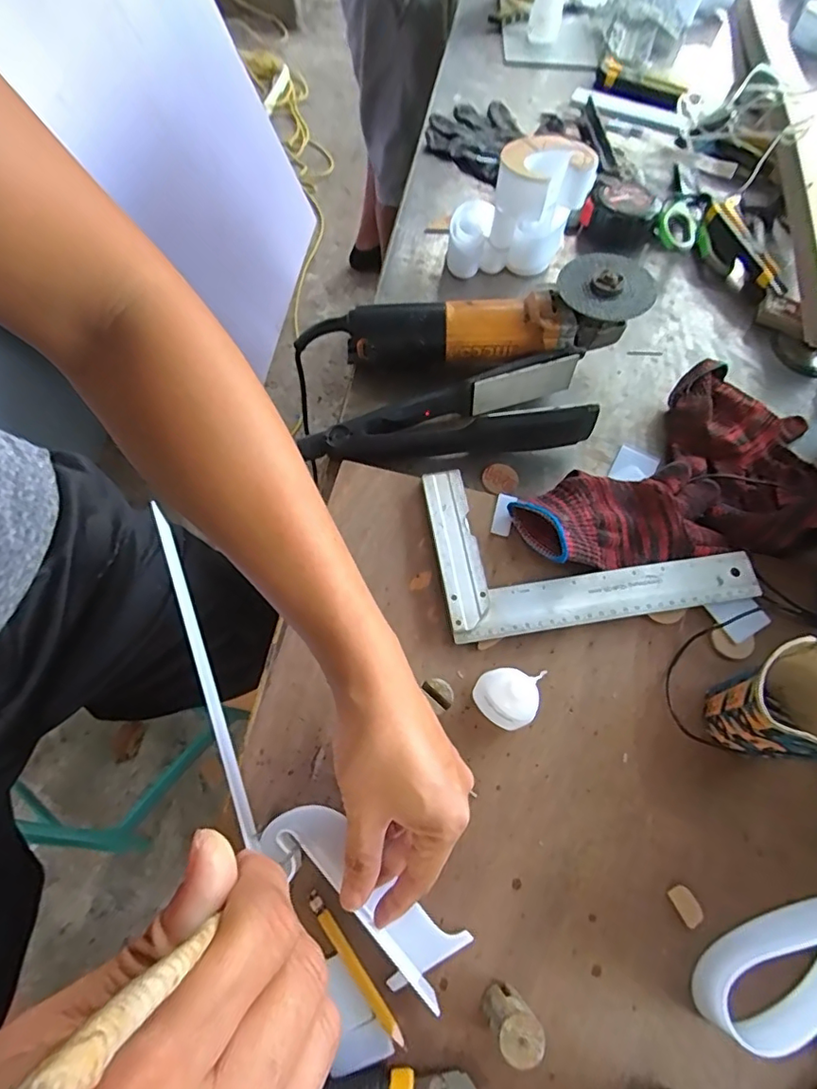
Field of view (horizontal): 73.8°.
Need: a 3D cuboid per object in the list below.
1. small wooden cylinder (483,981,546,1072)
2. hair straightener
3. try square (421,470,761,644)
[{"bbox_3d":[0.060,0.278,0.317,0.024,0.050,0.028,-39,72,-16],"label":"small wooden cylinder"},{"bbox_3d":[0.039,-0.121,0.501,0.247,0.051,0.077,-7,66,-5],"label":"hair straightener"},{"bbox_3d":[0.150,-0.006,0.467,0.254,0.015,0.145,-9,66,-4],"label":"try square"}]

